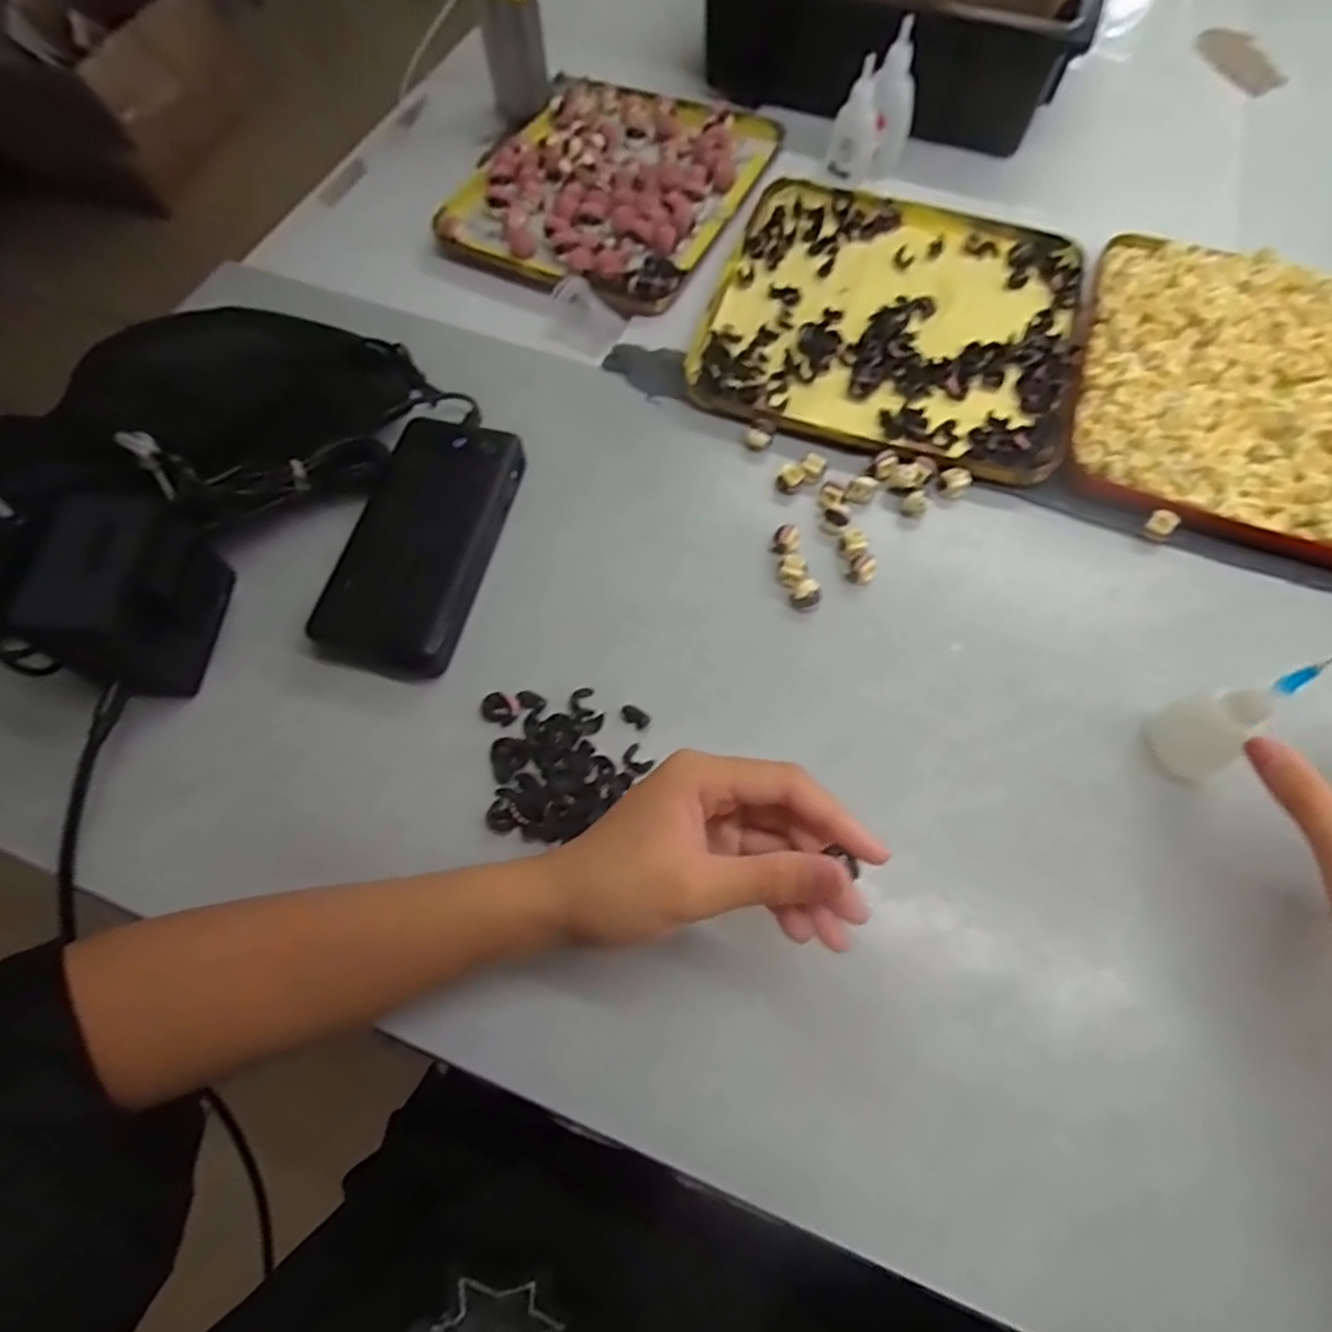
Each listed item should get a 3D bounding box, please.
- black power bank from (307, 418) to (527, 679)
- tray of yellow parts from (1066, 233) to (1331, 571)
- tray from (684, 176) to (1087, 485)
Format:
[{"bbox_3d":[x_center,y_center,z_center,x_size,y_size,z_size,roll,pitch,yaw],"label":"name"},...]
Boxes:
[{"bbox_3d":[-0.137,-0.071,0.399,0.073,0.024,0.155,13,65,7],"label":"black power bank"},{"bbox_3d":[0.373,-0.182,0.446,0.198,0.021,0.244,21,66,10],"label":"tray of yellow parts"},{"bbox_3d":[0.158,-0.244,0.485,0.240,0.016,0.244,17,66,8],"label":"tray"}]

